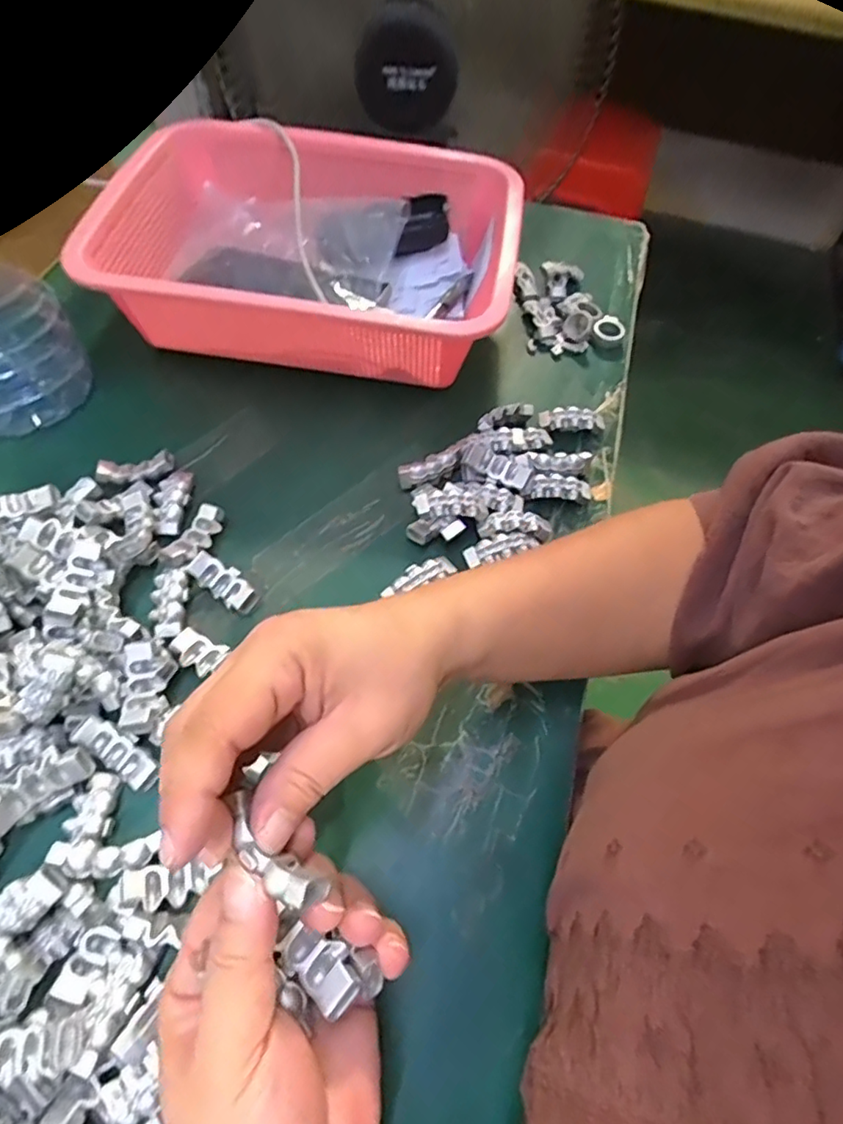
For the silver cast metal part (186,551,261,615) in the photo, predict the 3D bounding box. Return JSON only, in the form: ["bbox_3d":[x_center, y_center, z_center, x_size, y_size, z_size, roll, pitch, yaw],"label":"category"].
[{"bbox_3d":[-0.118,0.012,0.351,0.047,0.013,0.020,38,63,18],"label":"silver cast metal part"}]

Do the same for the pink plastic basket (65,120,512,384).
[{"bbox_3d":[-0.080,-0.239,0.460,0.289,0.087,0.216,9,58,2],"label":"pink plastic basket"}]

